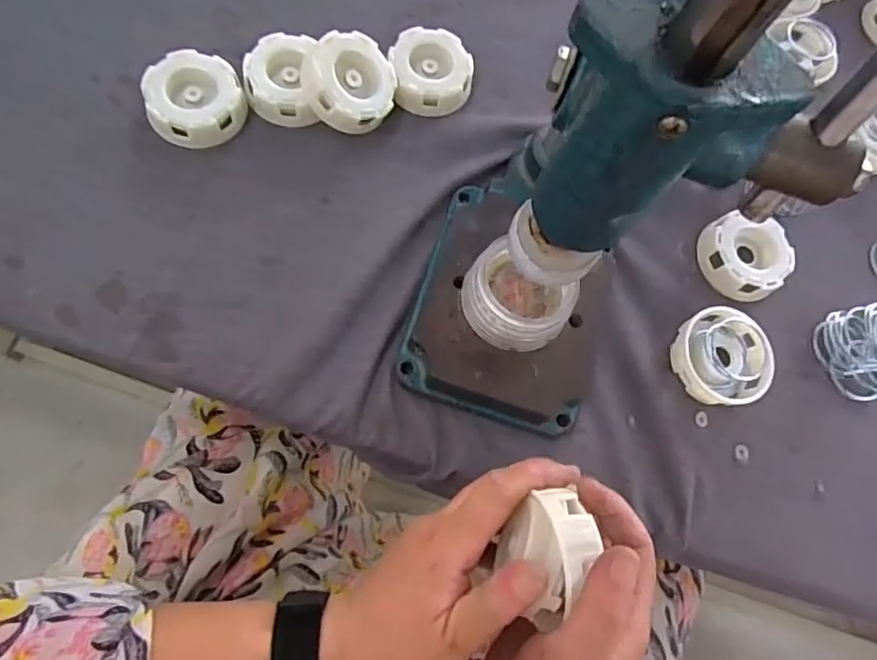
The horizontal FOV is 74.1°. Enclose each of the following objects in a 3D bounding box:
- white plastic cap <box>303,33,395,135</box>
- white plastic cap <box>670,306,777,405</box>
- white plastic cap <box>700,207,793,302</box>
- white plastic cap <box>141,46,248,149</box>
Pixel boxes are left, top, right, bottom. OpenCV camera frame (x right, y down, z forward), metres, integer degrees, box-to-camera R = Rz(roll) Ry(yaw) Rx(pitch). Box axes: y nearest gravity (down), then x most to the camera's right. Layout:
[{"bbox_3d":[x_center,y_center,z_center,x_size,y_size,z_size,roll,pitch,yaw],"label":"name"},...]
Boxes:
[{"bbox_3d":[-0.063,-0.173,0.409,0.062,0.022,0.062,1,87,-24],"label":"white plastic cap"},{"bbox_3d":[0.194,0.018,0.399,0.064,0.021,0.064,1,85,-8],"label":"white plastic cap"},{"bbox_3d":[0.226,-0.056,0.422,0.065,0.021,0.061,1,85,-8],"label":"white plastic cap"},{"bbox_3d":[-0.171,-0.163,0.407,0.064,0.025,0.069,1,85,-8],"label":"white plastic cap"}]

